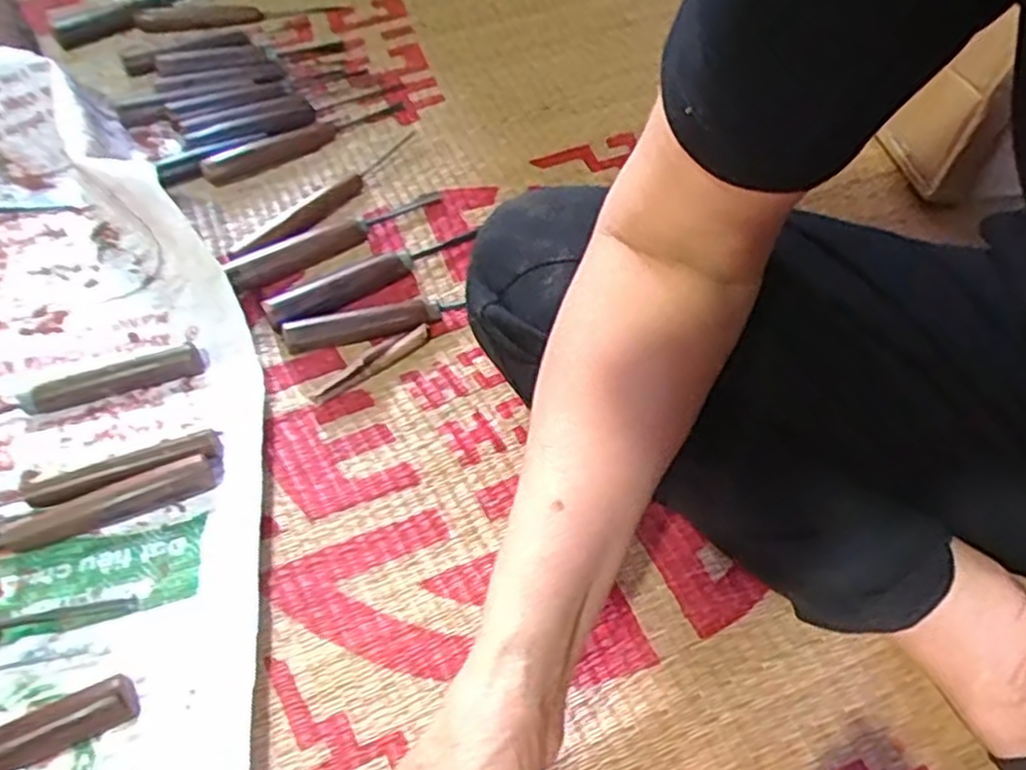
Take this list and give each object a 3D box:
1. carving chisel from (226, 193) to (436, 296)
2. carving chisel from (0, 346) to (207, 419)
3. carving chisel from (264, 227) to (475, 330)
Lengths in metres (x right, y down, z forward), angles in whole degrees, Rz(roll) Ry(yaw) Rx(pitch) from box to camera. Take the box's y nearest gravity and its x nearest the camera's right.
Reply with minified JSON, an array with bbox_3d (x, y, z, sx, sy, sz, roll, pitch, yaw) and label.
[{"bbox_3d":[-0.128,-0.112,0.562,0.170,0.018,0.021,-30,62,-21],"label":"carving chisel"},{"bbox_3d":[-0.284,0.007,0.473,0.176,0.013,0.025,-19,58,-15],"label":"carving chisel"},{"bbox_3d":[-0.101,-0.083,0.544,0.161,0.018,0.027,-33,63,-22],"label":"carving chisel"}]

